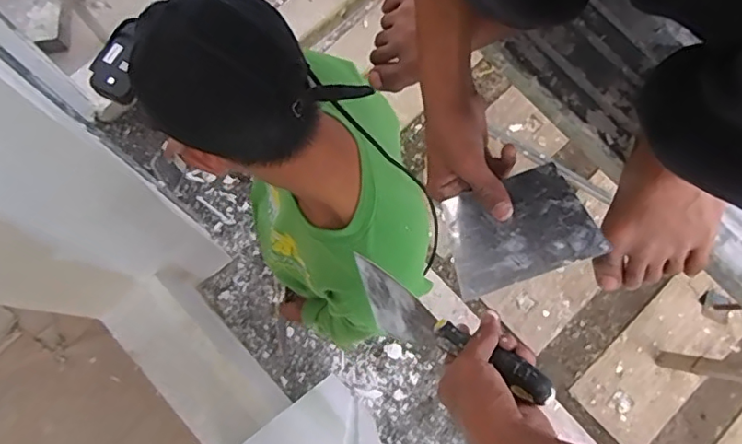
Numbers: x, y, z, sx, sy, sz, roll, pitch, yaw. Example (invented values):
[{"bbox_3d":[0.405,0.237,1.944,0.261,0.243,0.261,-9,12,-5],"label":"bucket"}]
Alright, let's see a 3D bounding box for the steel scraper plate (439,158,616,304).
[{"bbox_3d":[0.123,0.006,0.472,0.116,0.007,0.086,-21,67,5],"label":"steel scraper plate"}]

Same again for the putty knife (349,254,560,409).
[{"bbox_3d":[0.068,0.105,0.491,0.026,0.087,0.208,-34,44,-26],"label":"putty knife"}]

